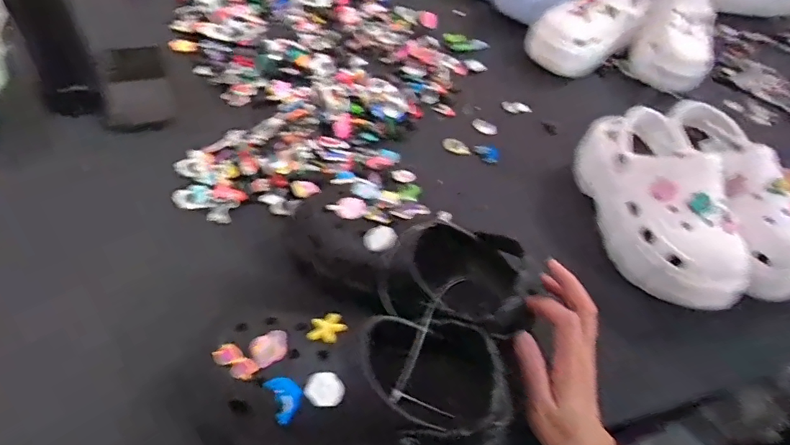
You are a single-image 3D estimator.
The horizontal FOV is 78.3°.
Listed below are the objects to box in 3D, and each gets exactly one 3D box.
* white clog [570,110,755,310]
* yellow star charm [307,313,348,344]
[{"bbox_3d":[0.307,-0.031,0.567,0.119,0.085,0.259,-3,52,-6],"label":"white clog"},{"bbox_3d":[-0.050,0.080,0.367,0.030,0.006,0.025,6,50,26],"label":"yellow star charm"}]

